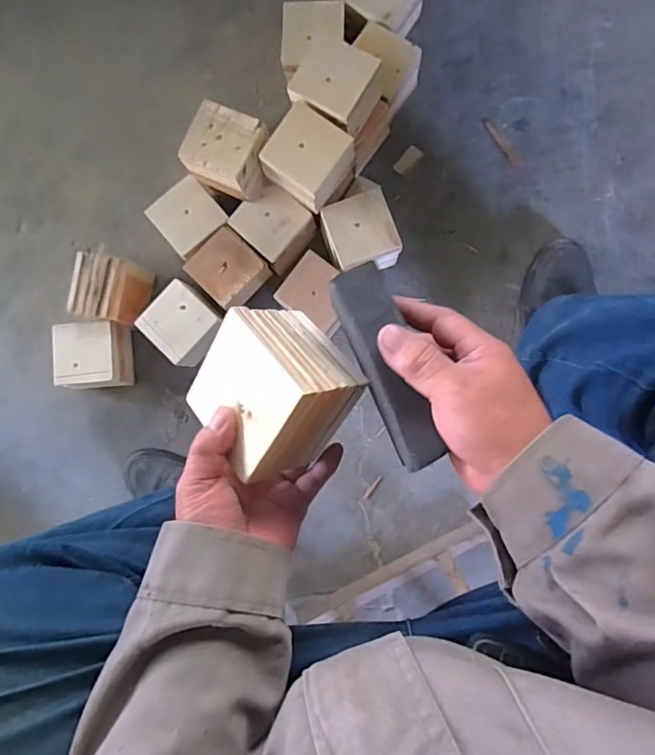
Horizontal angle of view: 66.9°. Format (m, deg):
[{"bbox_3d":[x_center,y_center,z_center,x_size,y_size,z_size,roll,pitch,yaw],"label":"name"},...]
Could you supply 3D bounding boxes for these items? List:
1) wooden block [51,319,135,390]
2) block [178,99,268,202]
[{"bbox_3d":[-0.358,-0.032,0.778,0.106,0.080,0.100,-2,86,6],"label":"wooden block"},{"bbox_3d":[-0.137,-0.309,0.687,0.101,0.069,0.095,23,89,7],"label":"block"}]

